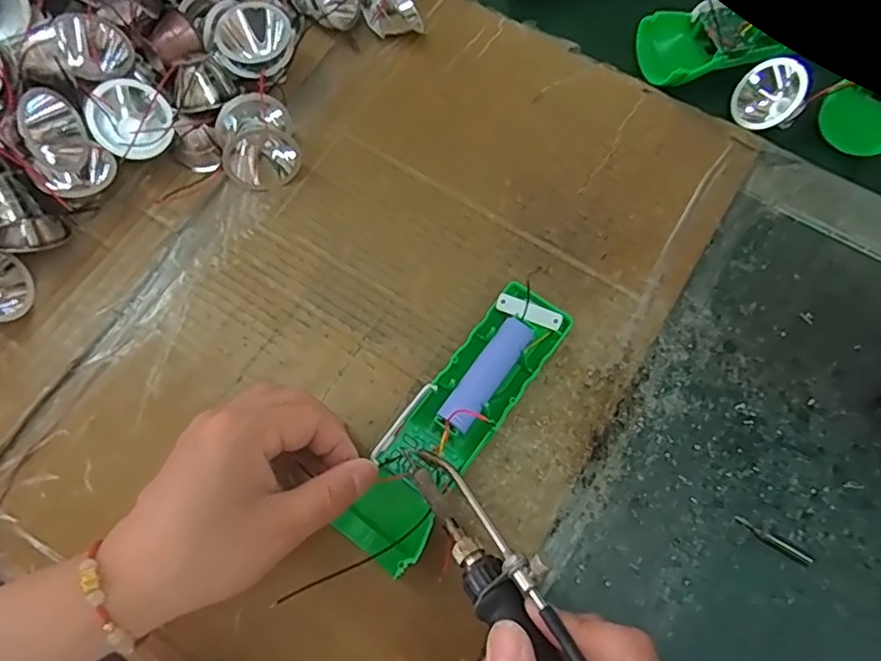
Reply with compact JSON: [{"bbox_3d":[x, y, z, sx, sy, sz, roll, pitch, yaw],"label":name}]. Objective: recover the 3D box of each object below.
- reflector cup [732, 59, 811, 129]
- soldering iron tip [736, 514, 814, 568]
[{"bbox_3d":[0.208,-0.146,0.372,0.023,0.042,0.036,-8,51,-46],"label":"reflector cup"},{"bbox_3d":[0.169,0.107,0.300,0.039,0.004,0.005,31,78,9],"label":"soldering iron tip"}]

